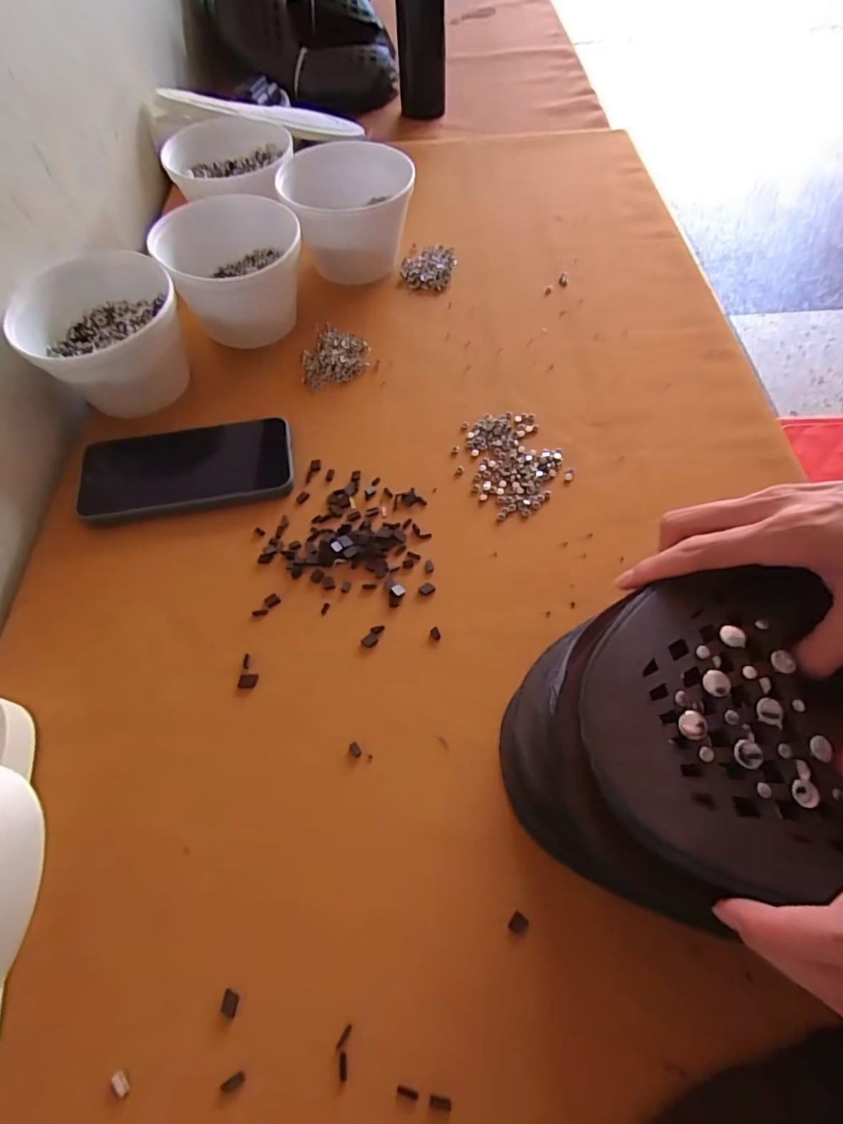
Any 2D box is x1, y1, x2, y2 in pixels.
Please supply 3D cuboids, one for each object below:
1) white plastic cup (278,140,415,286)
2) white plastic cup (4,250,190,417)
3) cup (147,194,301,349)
[{"bbox_3d":[-0.070,-0.354,0.517,0.121,0.081,0.126,-5,62,0],"label":"white plastic cup"},{"bbox_3d":[-0.259,-0.186,0.430,0.121,0.079,0.117,-1,62,2],"label":"white plastic cup"},{"bbox_3d":[-0.170,-0.261,0.471,0.121,0.084,0.123,-1,62,2],"label":"cup"}]

